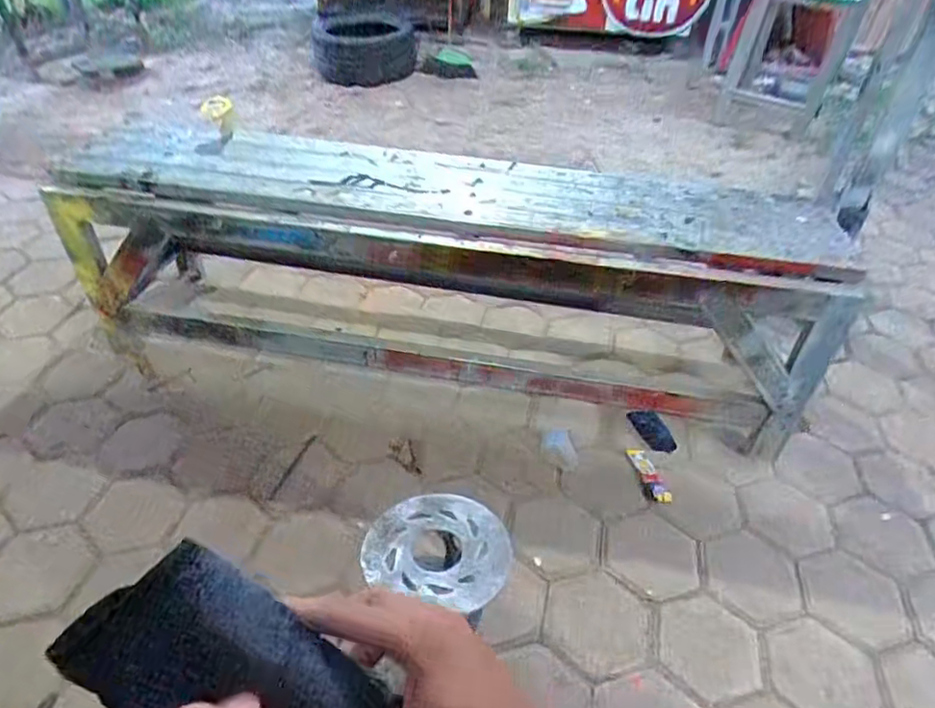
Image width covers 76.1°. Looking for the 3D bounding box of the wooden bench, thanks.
[{"bbox_3d":[-0.074,-0.195,1.508,1.783,0.542,0.321,9,42,7],"label":"wooden bench"}]

